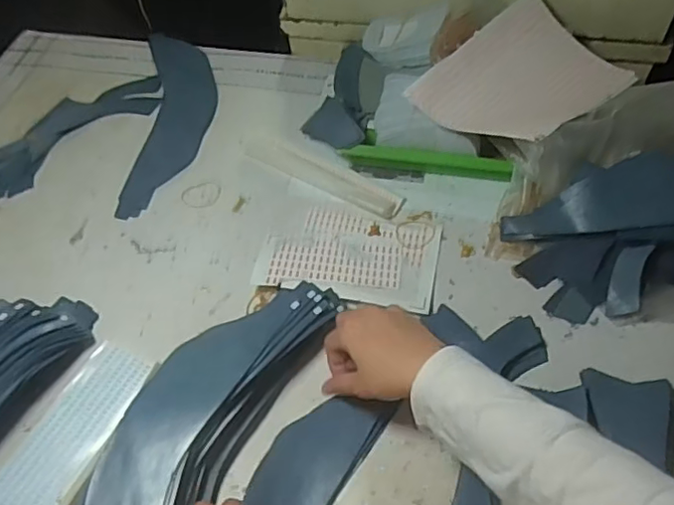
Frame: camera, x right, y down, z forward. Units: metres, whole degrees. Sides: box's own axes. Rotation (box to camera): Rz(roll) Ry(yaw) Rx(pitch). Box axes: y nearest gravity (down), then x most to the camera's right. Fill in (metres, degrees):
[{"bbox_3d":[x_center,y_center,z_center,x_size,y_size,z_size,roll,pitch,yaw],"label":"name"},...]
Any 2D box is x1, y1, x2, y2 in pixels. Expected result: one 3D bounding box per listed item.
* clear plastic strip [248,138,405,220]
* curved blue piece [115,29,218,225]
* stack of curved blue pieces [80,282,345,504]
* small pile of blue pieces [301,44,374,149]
[{"bbox_3d":[-0.019,-0.087,0.683,0.202,0.006,0.034,27,68,22],"label":"clear plastic strip"},{"bbox_3d":[-0.209,-0.180,0.770,0.097,0.004,0.326,-4,55,3],"label":"curved blue piece"},{"bbox_3d":[-0.117,0.166,0.479,0.113,0.054,0.347,15,58,15],"label":"stack of curved blue pieces"},{"bbox_3d":[0.004,-0.186,0.703,0.078,0.045,0.143,9,80,11],"label":"small pile of blue pieces"}]

